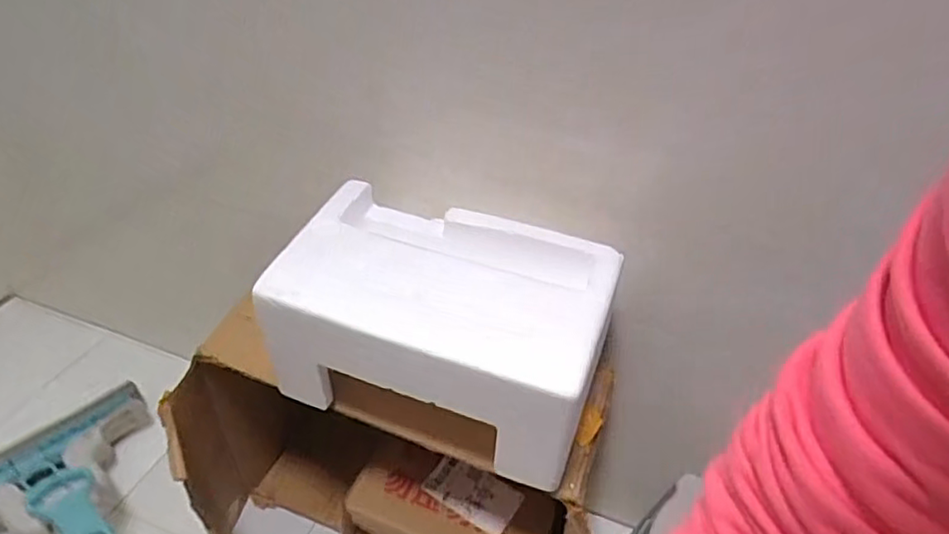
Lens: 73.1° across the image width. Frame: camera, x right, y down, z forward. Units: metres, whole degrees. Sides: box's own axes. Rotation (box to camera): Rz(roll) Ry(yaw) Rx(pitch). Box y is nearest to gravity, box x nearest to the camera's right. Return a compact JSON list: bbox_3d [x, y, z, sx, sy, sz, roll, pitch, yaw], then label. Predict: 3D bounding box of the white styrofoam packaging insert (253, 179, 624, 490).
[{"bbox_3d":[-0.033,0.061,0.707,0.327,0.173,0.207,15,39,13],"label":"white styrofoam packaging insert"}]

